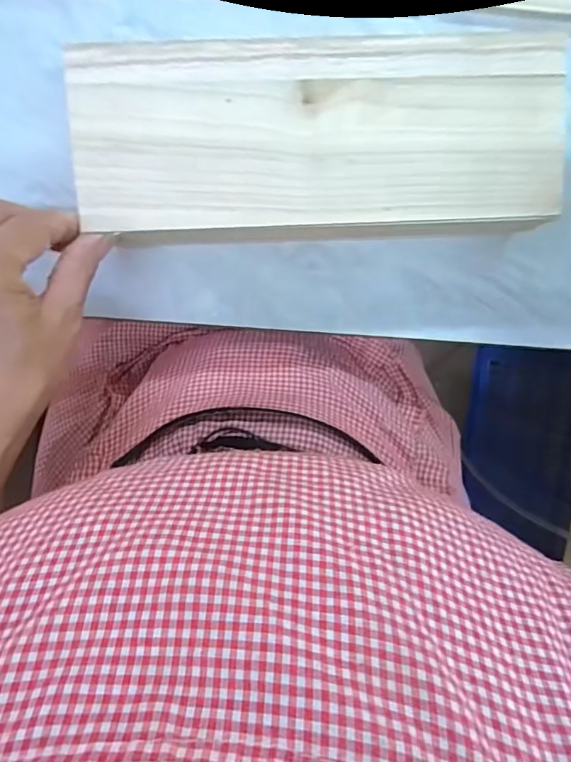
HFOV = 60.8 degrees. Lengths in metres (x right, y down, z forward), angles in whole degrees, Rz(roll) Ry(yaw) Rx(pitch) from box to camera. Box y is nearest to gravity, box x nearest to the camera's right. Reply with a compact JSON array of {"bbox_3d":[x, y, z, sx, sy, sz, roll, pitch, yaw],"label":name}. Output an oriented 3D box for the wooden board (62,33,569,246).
[{"bbox_3d":[0.019,-0.138,0.279,0.269,0.024,0.106,-1,97,0],"label":"wooden board"}]

